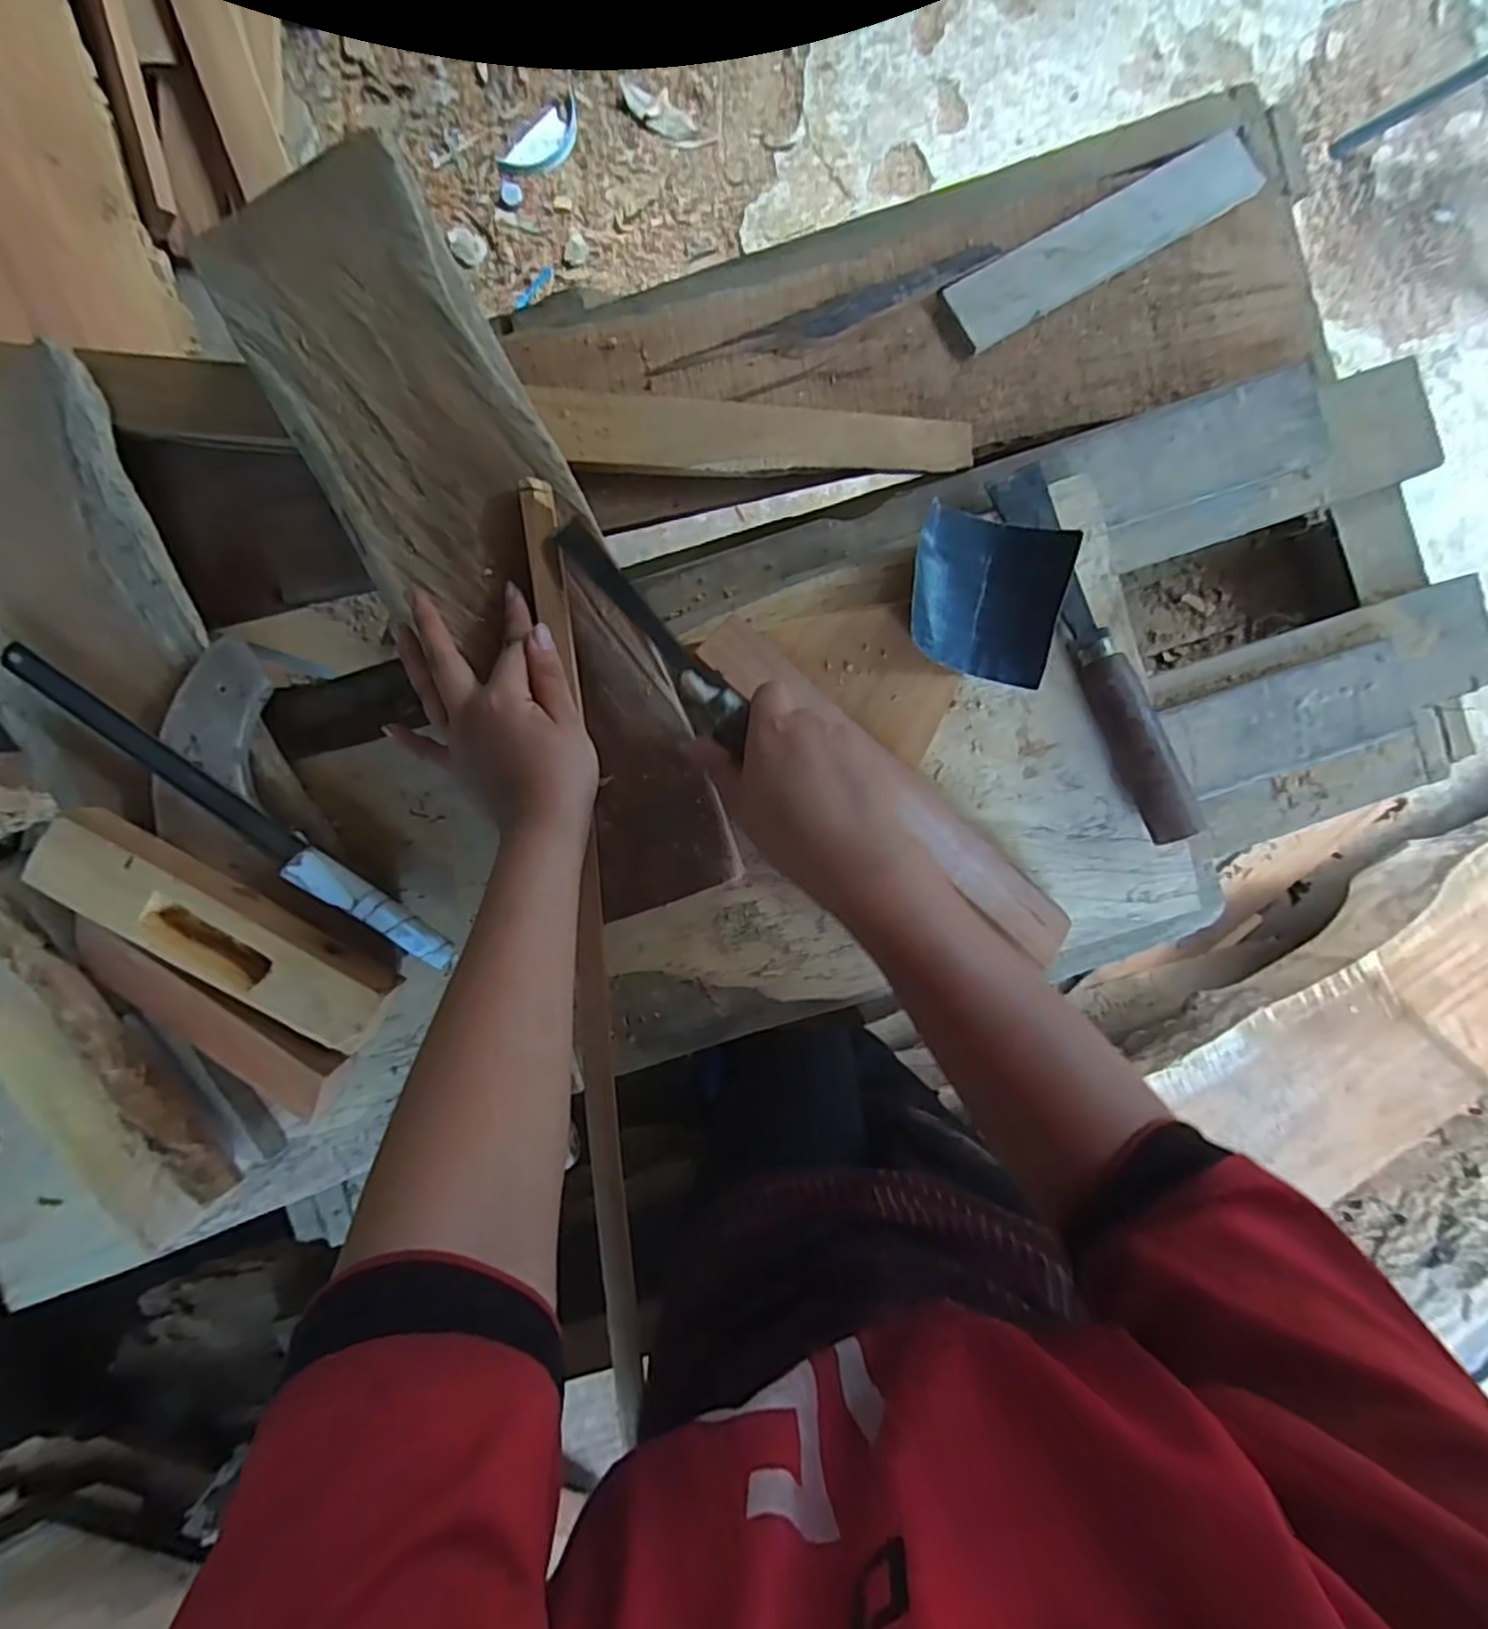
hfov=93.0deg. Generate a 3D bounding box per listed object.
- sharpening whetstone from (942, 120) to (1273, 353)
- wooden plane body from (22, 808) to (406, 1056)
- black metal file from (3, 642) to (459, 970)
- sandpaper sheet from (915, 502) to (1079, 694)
[{"bbox_3d":[0.265,-0.421,0.515,0.260,0.012,0.051,-32,92,-2],"label":"sharpening whetstone"},{"bbox_3d":[-0.307,0.069,0.418,0.205,0.037,0.052,29,89,-3],"label":"wooden plane body"},{"bbox_3d":[-0.313,-0.004,0.428,0.310,0.018,0.020,36,88,-2],"label":"black metal file"},{"bbox_3d":[0.150,-0.137,0.438,0.092,0.025,0.097,15,89,-3],"label":"sandpaper sheet"}]

